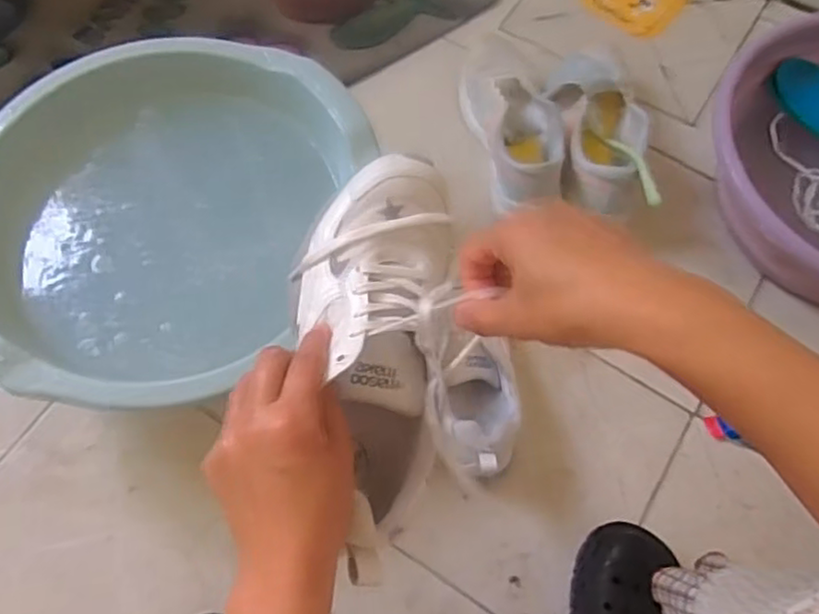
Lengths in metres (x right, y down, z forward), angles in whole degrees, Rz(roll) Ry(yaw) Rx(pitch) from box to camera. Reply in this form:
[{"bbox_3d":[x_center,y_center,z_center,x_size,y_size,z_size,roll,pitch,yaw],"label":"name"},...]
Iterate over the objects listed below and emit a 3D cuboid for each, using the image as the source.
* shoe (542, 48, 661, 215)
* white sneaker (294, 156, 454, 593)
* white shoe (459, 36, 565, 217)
[{"bbox_3d":[0.229,-0.211,0.821,0.098,0.106,0.258,-2,68,-2],"label":"shoe"},{"bbox_3d":[-0.022,0.028,0.419,0.095,0.081,0.247,0,84,-2],"label":"white sneaker"},{"bbox_3d":[0.126,-0.226,0.831,0.090,0.088,0.255,-13,70,-7],"label":"white shoe"}]

